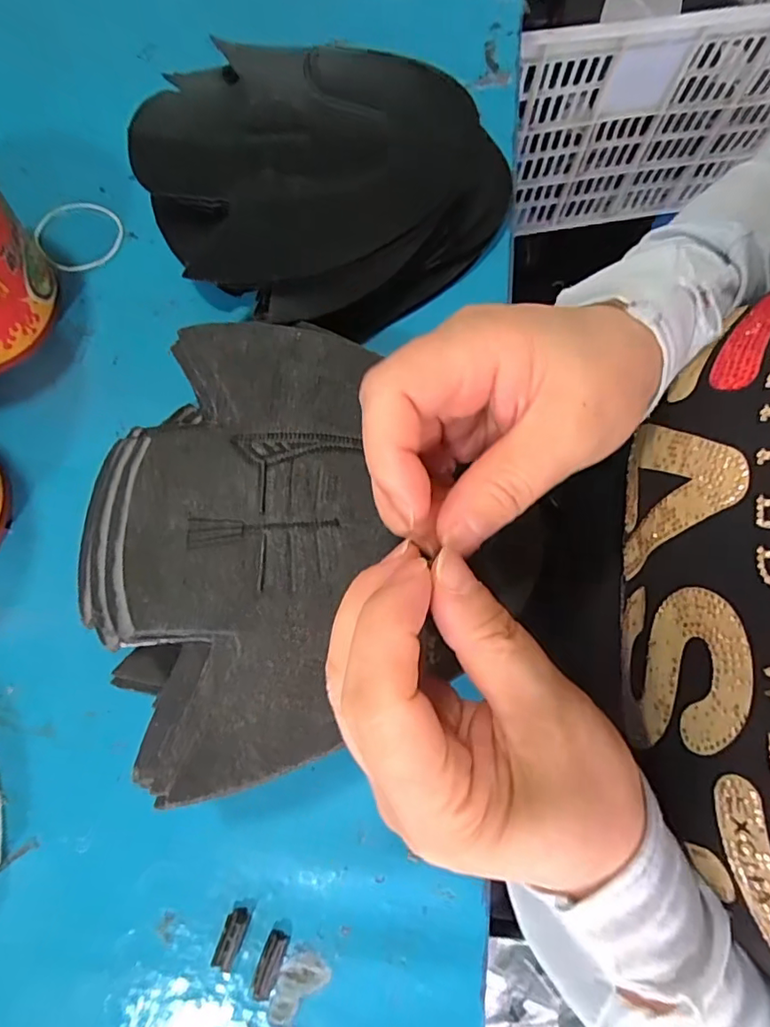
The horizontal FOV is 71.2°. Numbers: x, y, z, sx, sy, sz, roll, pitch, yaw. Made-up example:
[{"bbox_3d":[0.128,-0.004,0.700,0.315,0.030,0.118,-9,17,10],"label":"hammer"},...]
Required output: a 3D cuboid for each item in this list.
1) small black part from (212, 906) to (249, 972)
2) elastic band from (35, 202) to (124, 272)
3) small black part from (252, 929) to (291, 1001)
[{"bbox_3d":[-0.069,0.191,0.242,0.010,0.004,0.023,17,72,3],"label":"small black part"},{"bbox_3d":[-0.200,-0.184,0.352,0.054,0.004,0.053,1,77,-5],"label":"elastic band"},{"bbox_3d":[-0.051,0.202,0.240,0.010,0.004,0.026,19,72,4],"label":"small black part"}]

